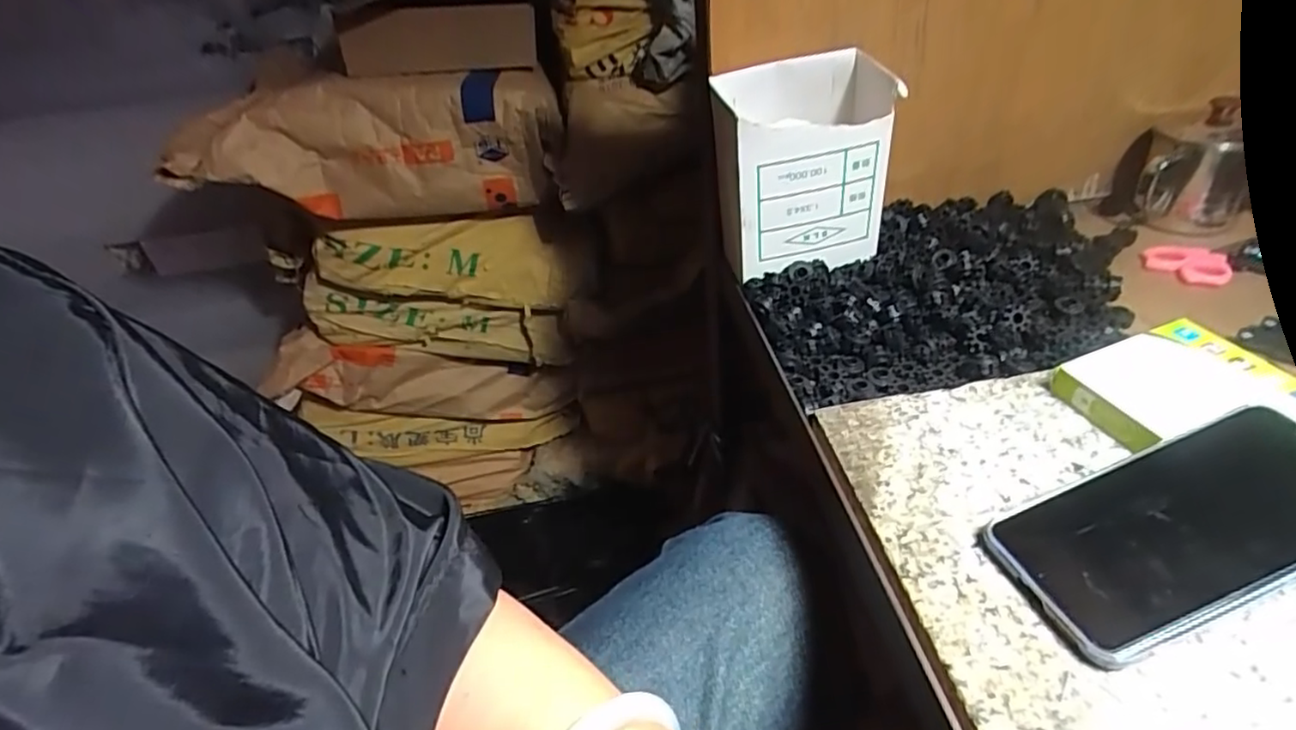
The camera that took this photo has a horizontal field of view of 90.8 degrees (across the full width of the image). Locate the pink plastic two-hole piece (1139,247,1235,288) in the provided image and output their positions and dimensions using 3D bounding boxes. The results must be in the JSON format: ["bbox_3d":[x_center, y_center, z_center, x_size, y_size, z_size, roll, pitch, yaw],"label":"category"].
[{"bbox_3d":[0.434,-0.082,0.515,0.058,0.007,0.051,19,46,30],"label":"pink plastic two-hole piece"}]

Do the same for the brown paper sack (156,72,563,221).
[{"bbox_3d":[-0.381,-0.305,0.912,0.509,0.183,0.135,-11,39,-4],"label":"brown paper sack"}]

